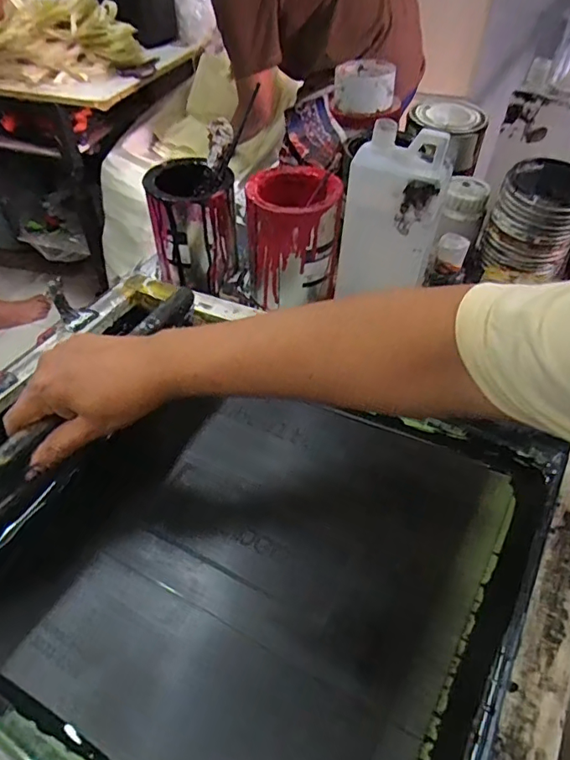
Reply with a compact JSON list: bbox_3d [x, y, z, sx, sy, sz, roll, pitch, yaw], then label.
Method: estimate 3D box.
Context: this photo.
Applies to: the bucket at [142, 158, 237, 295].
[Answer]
[{"bbox_3d":[-0.119,-0.200,0.665,0.105,0.141,0.102,0,48,0],"label":"bucket"}]

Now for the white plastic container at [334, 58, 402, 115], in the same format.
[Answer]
[{"bbox_3d":[0.116,-0.410,0.720,0.093,0.047,0.086,5,48,4],"label":"white plastic container"}]

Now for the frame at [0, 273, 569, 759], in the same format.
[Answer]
[{"bbox_3d":[-0.070,0.113,0.412,0.530,0.059,0.418,21,50,23],"label":"frame"}]

